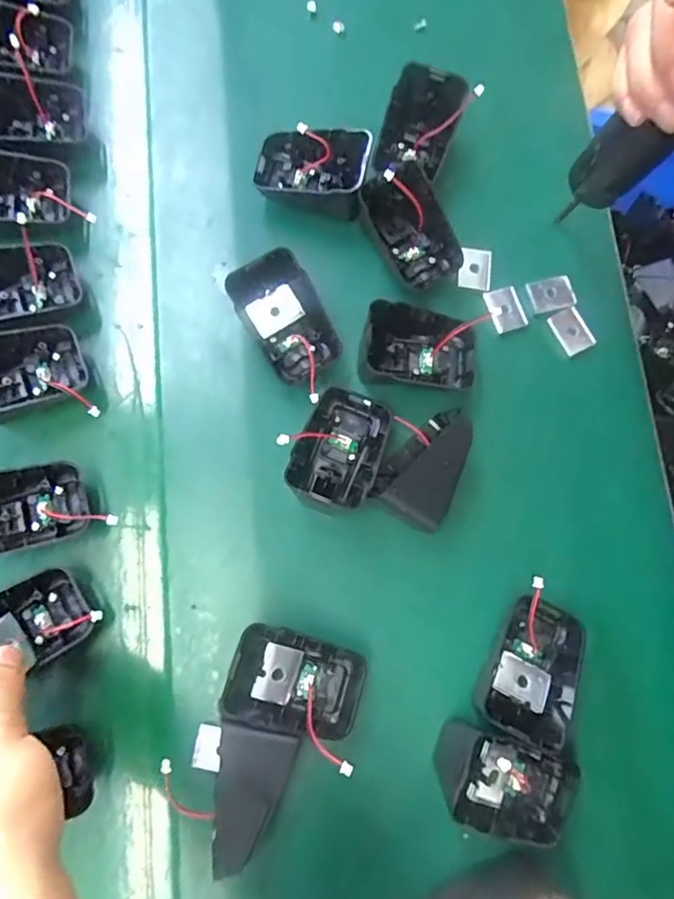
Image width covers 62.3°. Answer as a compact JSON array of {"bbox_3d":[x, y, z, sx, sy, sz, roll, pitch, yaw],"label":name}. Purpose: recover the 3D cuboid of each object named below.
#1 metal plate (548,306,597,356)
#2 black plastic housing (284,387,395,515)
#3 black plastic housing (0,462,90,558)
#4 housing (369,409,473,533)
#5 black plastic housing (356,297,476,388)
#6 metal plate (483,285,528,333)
[{"bbox_3d":[0.147,-0.074,0.348,0.021,0.004,0.028,-27,80,-7],"label":"metal plate"},{"bbox_3d":[0.000,0.000,0.305,0.048,0.035,0.068,19,78,3],"label":"black plastic housing"},{"bbox_3d":[-0.174,0.033,0.302,0.065,0.035,0.046,-17,79,-5],"label":"black plastic housing"},{"bbox_3d":[0.048,0.008,0.309,0.039,0.045,0.067,25,79,4],"label":"housing"},{"bbox_3d":[0.048,-0.058,0.327,0.066,0.031,0.039,13,78,1],"label":"black plastic housing"},{"bbox_3d":[0.106,-0.088,0.348,0.021,0.004,0.028,-17,79,-5],"label":"metal plate"}]

